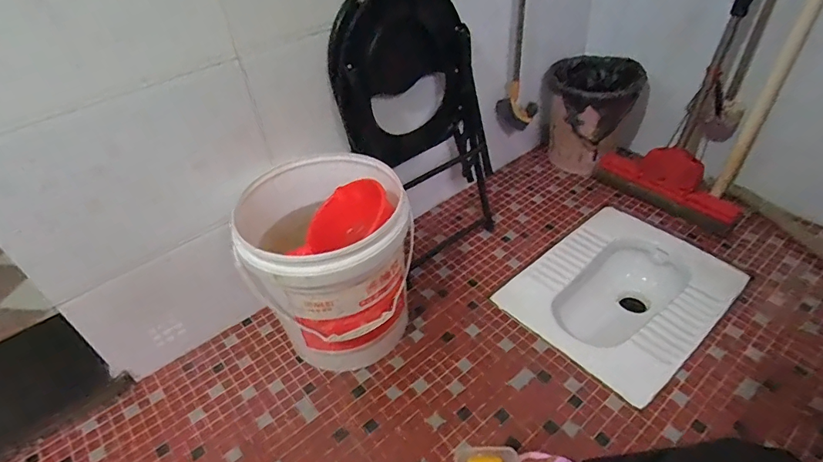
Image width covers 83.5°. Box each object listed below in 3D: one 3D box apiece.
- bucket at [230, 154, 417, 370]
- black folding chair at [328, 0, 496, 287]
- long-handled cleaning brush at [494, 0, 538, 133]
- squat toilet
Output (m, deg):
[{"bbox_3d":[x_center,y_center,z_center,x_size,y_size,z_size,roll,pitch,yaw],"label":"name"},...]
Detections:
[{"bbox_3d":[-0.161,0.075,0.941,0.314,0.347,0.293,-18,45,-16],"label":"bucket"},{"bbox_3d":[0.026,-0.218,1.053,0.340,0.619,0.202,-31,47,-27],"label":"black folding chair"},{"bbox_3d":[0.289,-0.503,1.166,0.112,0.576,0.073,8,43,15],"label":"long-handled cleaning brush"},{"bbox_3d":[0.499,0.223,1.175,0.477,0.270,0.384,-33,48,-28],"label":"squat toilet"}]

